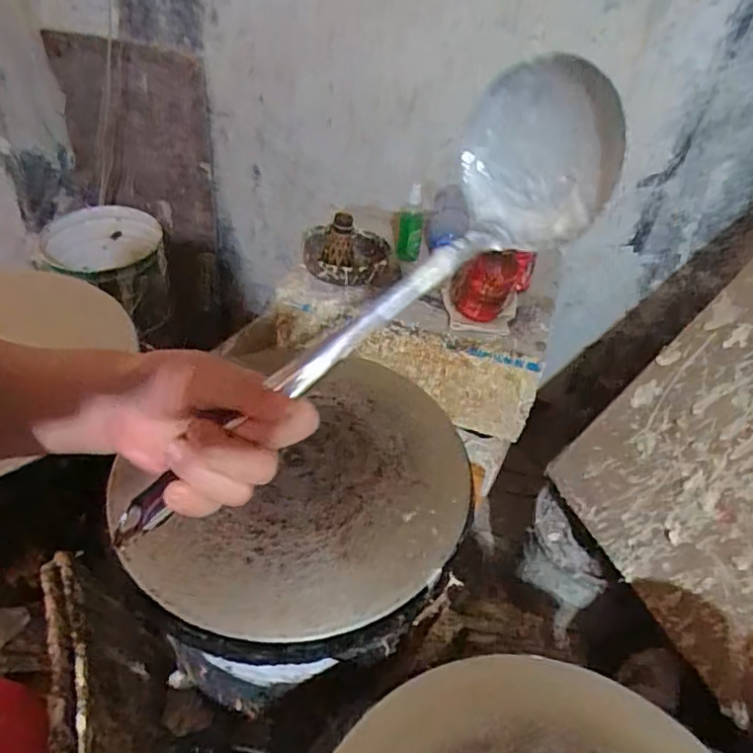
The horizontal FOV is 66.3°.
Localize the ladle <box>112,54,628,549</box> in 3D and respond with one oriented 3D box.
[{"bbox_3d":[-0.013,-0.032,0.296,0.326,0.065,0.072,-38,53,-3],"label":"ladle"}]

